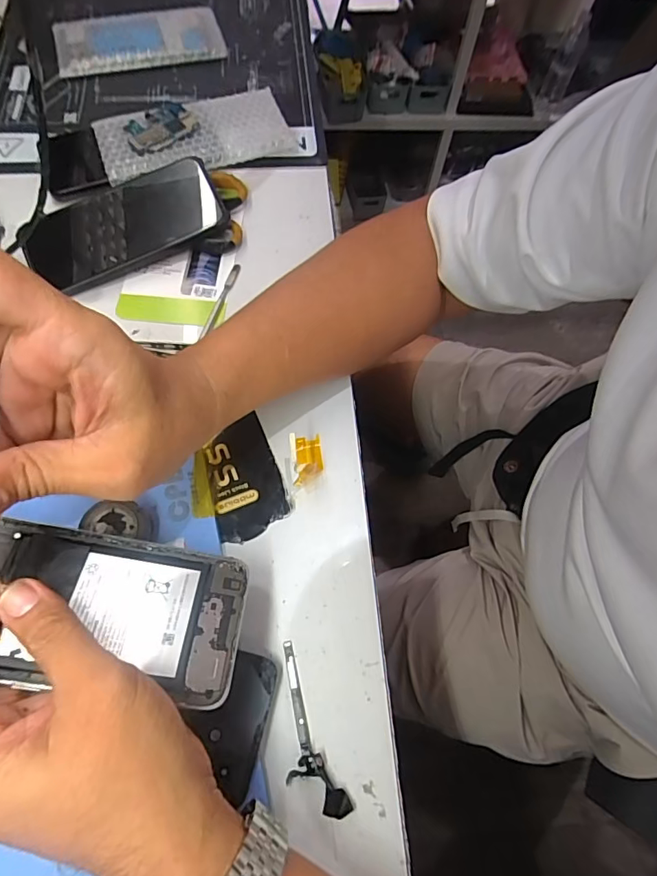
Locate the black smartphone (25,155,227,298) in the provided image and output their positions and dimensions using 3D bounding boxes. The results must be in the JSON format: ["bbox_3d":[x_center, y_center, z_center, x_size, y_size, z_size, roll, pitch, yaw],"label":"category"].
[{"bbox_3d":[-0.168,-0.178,0.402,0.160,0.015,0.076,-26,79,-7],"label":"black smartphone"}]

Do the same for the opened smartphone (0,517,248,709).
[{"bbox_3d":[-0.126,0.083,0.241,0.163,0.005,0.075,13,51,-10],"label":"opened smartphone"}]

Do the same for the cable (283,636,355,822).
[{"bbox_3d":[-0.017,0.166,0.270,0.026,0.007,0.091,-21,68,-12],"label":"cable"}]

